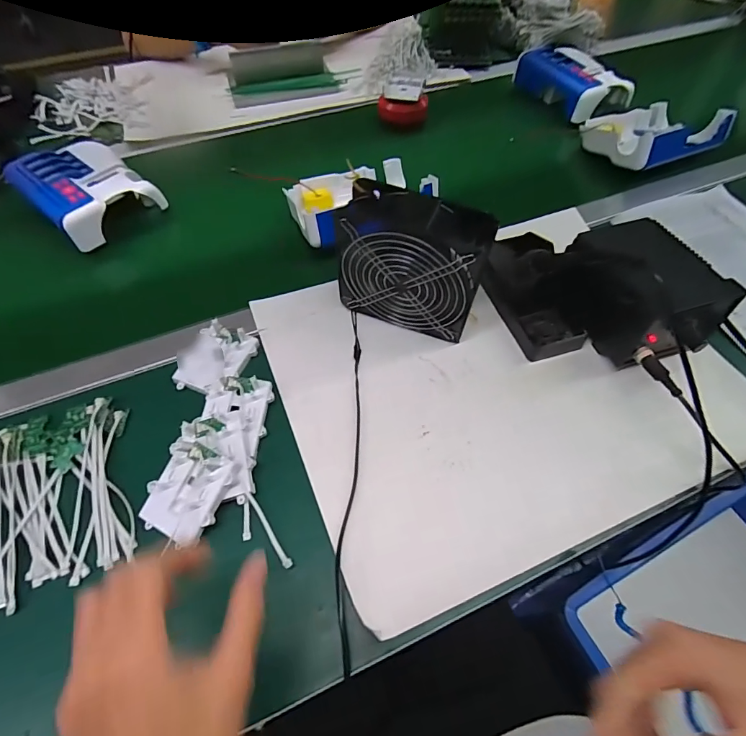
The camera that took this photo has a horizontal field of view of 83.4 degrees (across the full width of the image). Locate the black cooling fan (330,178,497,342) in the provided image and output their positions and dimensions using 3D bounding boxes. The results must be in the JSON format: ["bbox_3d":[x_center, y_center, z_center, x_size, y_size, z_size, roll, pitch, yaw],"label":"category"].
[{"bbox_3d":[0.041,-0.107,0.459,0.150,0.150,0.060,17,59,10],"label":"black cooling fan"}]

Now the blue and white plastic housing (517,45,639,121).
[{"bbox_3d":[0.369,-0.537,0.773,0.123,0.059,0.185,-26,61,-15],"label":"blue and white plastic housing"}]

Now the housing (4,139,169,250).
[{"bbox_3d":[-0.405,-0.252,0.595,0.174,0.066,0.134,37,65,21],"label":"housing"}]

